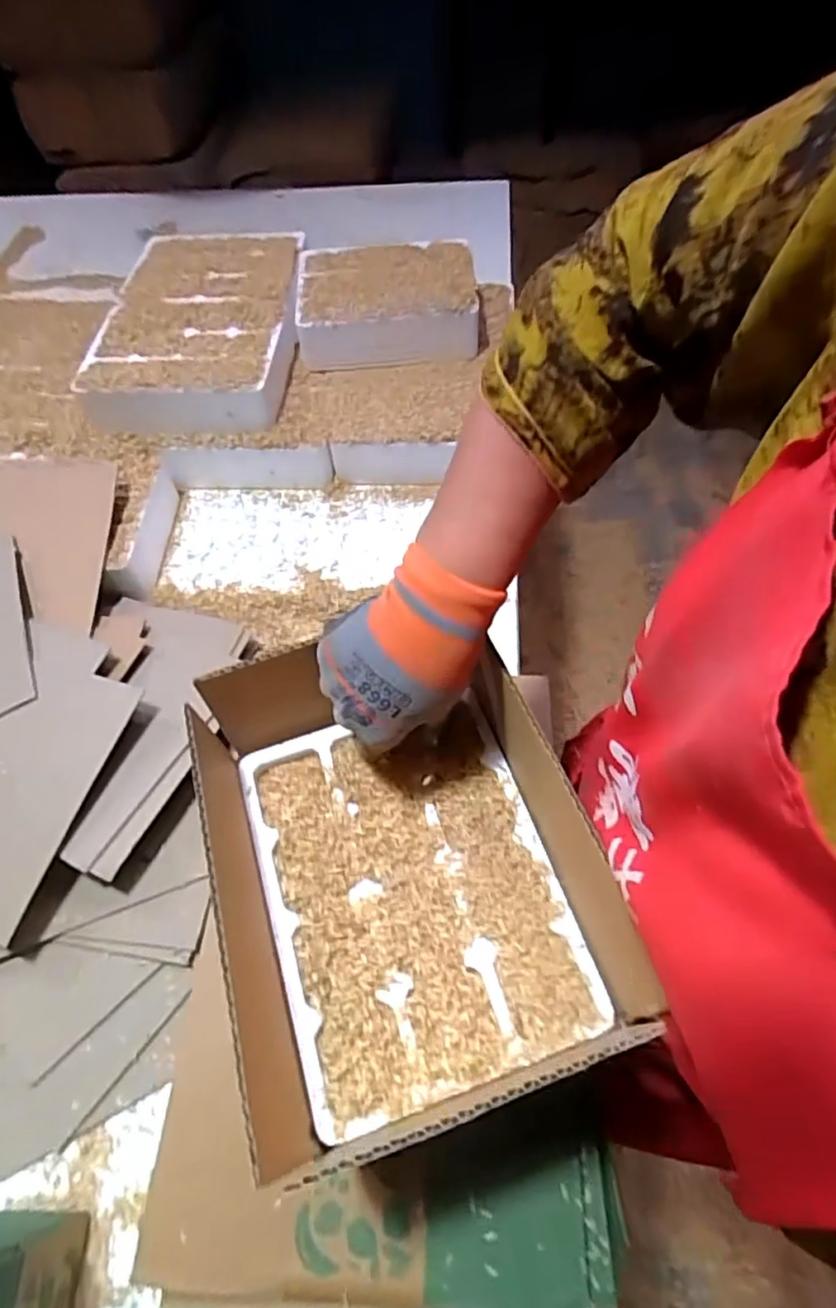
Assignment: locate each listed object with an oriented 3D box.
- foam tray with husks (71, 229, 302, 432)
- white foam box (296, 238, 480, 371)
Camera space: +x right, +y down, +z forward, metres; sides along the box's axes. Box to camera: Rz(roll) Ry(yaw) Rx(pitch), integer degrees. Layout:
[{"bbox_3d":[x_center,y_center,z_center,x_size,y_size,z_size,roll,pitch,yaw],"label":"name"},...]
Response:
[{"bbox_3d":[-0.299,-0.481,0.906,0.273,0.060,0.402,0,59,4],"label":"foam tray with husks"},{"bbox_3d":[-0.043,-0.513,0.920,0.257,0.080,0.182,-1,59,3],"label":"white foam box"}]

